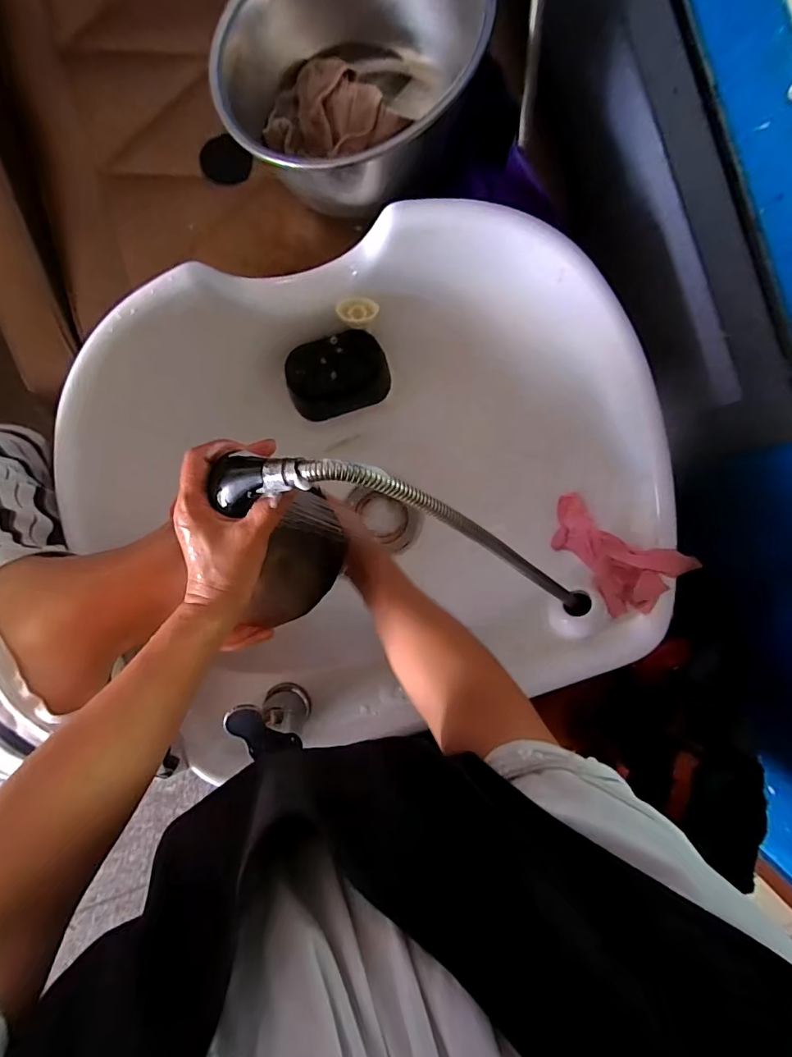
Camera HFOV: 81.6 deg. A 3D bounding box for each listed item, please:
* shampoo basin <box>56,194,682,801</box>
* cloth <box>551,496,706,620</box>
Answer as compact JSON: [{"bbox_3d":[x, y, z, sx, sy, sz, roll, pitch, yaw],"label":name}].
[{"bbox_3d":[-0.027,-0.050,0.551,0.584,0.188,0.488,-16,95,-1],"label":"shampoo basin"},{"bbox_3d":[0.234,0.023,0.515,0.089,0.040,0.149,-47,64,2],"label":"cloth"}]

